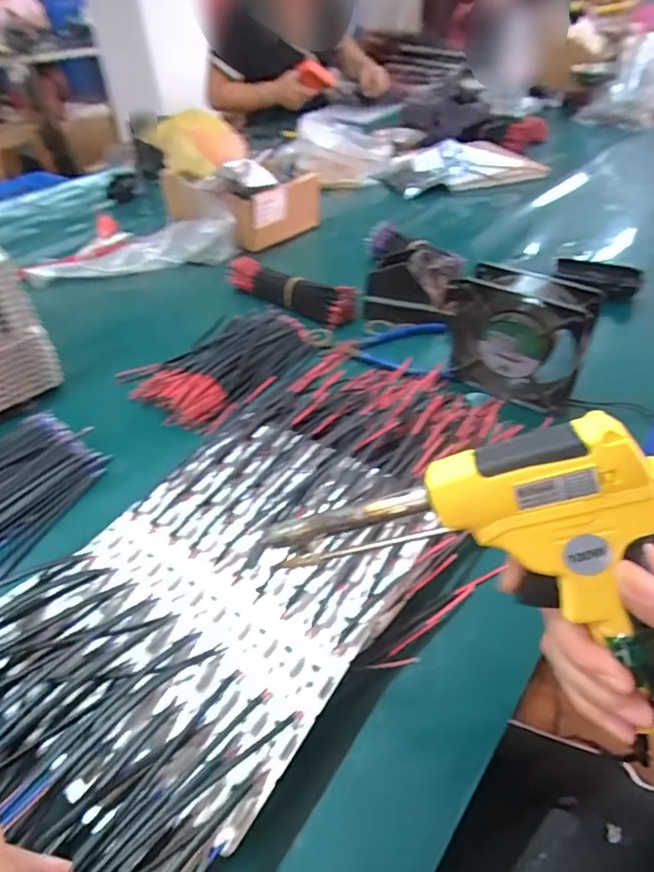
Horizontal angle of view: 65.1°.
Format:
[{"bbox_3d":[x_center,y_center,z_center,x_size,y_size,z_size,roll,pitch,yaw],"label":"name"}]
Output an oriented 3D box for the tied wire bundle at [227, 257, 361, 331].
[{"bbox_3d":[-0.056,-0.199,0.679,0.203,0.036,0.042,28,50,28],"label":"tied wire bundle"}]

